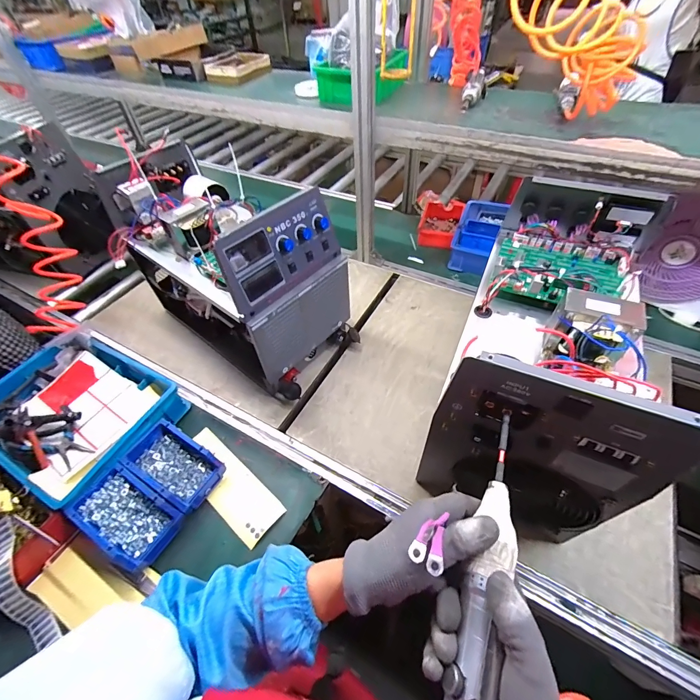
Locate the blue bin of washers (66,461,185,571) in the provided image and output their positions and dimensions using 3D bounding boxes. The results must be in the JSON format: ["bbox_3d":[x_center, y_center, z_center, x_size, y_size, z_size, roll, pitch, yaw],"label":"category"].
[{"bbox_3d":[-0.383,0.289,0.596,0.161,0.068,0.100,21,54,20],"label":"blue bin of washers"}]

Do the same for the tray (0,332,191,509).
[{"bbox_3d":[-0.565,0.118,0.709,0.357,0.092,0.275,23,56,21],"label":"tray"}]

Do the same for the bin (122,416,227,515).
[{"bbox_3d":[-0.331,0.218,0.652,0.169,0.066,0.101,25,55,22],"label":"bin"}]

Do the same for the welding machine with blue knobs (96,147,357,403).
[{"bbox_3d":[-0.280,-0.192,0.808,0.554,0.375,0.259,30,58,25],"label":"welding machine with blue knobs"}]

